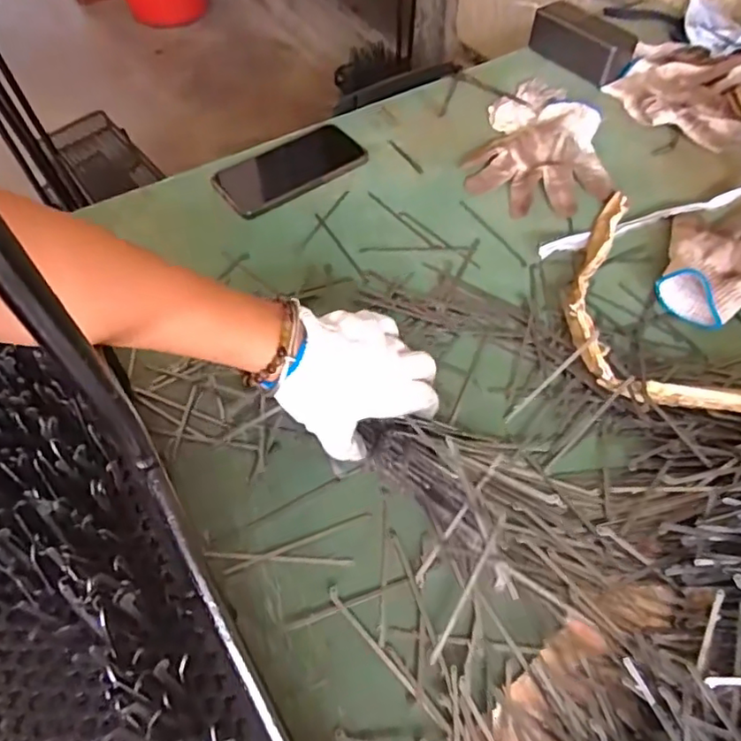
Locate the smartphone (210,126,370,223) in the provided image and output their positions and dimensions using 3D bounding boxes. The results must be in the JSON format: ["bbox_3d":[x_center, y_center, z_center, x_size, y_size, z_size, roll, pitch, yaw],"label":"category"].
[{"bbox_3d":[-0.087,-0.220,0.634,0.158,0.017,0.078,-32,61,-20],"label":"smartphone"}]

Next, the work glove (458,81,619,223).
[{"bbox_3d":[0.202,-0.264,0.654,0.152,0.034,0.232,18,57,12],"label":"work glove"}]

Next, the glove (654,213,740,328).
[{"bbox_3d":[0.349,-0.109,0.548,0.182,0.031,0.119,-17,57,-12],"label":"glove"}]

